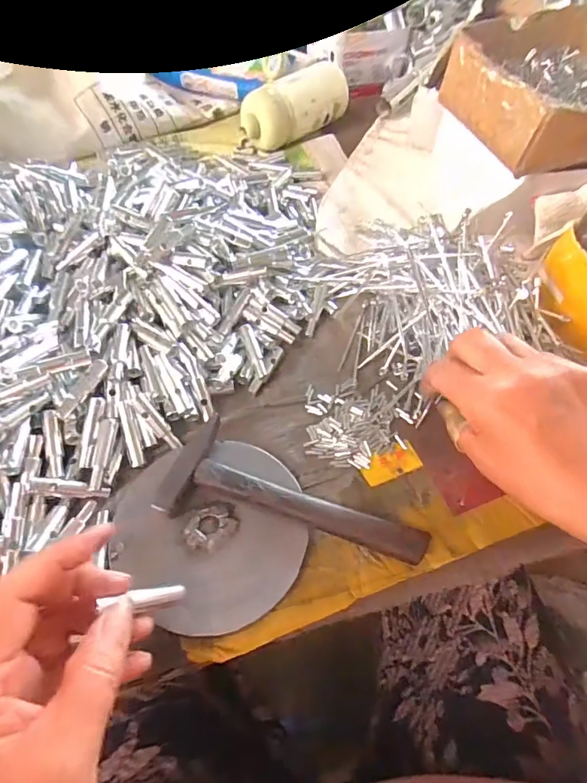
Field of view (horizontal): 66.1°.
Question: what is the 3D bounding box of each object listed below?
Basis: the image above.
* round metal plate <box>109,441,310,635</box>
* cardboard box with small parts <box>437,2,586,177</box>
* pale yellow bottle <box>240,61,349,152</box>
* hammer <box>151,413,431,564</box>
[{"bbox_3d":[-0.053,0.088,0.302,0.127,0.015,0.119,1,57,-1],"label":"round metal plate"},{"bbox_3d":[0.254,-0.288,0.428,0.179,0.056,0.174,-18,59,-13],"label":"cardboard box with small parts"},{"bbox_3d":[0.001,-0.363,0.565,0.150,0.065,0.054,-35,65,-22],"label":"pale yellow bottle"},{"bbox_3d":[0.002,0.070,0.310,0.173,0.023,0.070,13,58,7],"label":"hammer"}]

